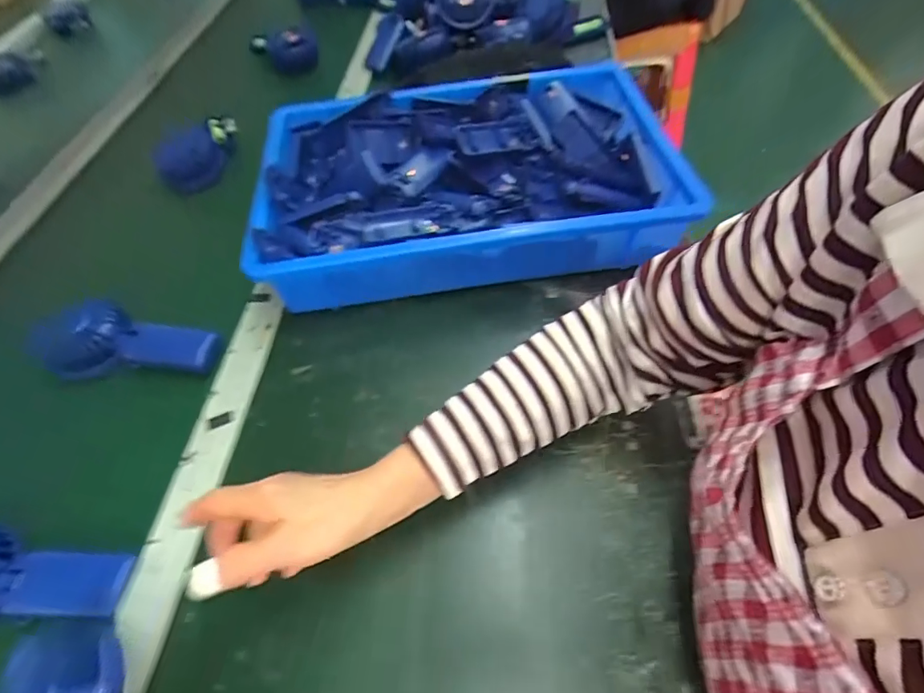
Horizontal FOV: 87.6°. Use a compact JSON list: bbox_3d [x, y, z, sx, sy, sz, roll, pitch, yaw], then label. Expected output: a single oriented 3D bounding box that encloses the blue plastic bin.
[{"bbox_3d":[0.002,-0.205,0.574,0.426,0.094,0.326,-7,54,-1],"label":"blue plastic bin"}]

